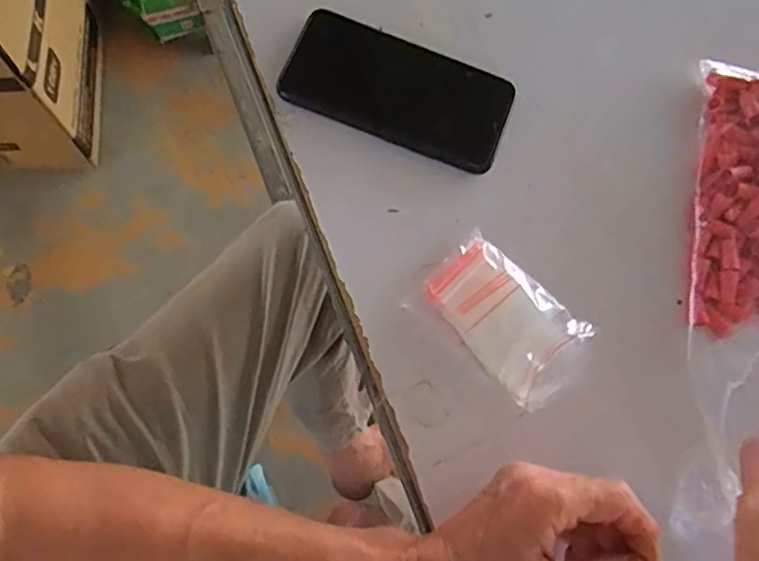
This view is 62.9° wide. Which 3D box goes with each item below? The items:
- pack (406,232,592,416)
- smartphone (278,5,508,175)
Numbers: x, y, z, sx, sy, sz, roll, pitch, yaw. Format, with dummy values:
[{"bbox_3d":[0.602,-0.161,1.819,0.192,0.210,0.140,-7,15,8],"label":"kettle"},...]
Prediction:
[{"bbox_3d":[0.081,0.026,0.398,0.107,0.019,0.065,44,76,7],"label":"pack"},{"bbox_3d":[0.013,-0.135,0.439,0.156,0.010,0.074,21,75,1],"label":"smartphone"}]

